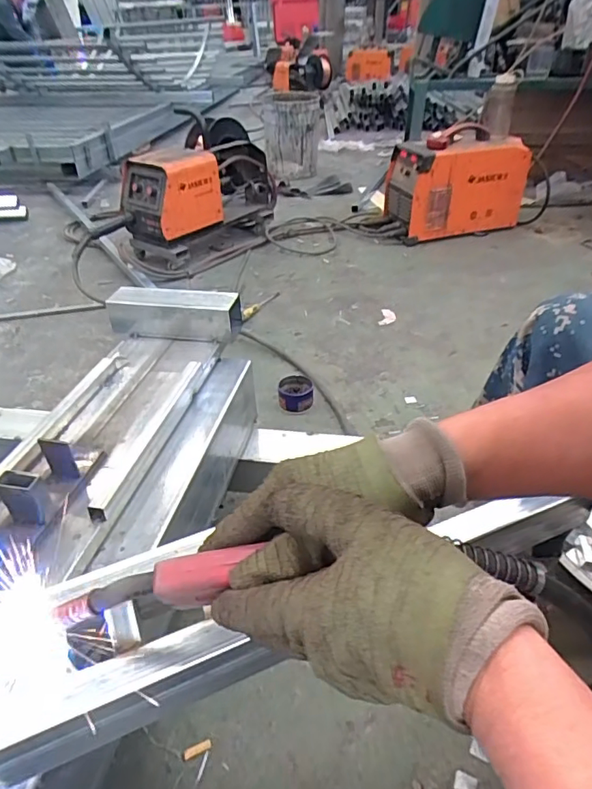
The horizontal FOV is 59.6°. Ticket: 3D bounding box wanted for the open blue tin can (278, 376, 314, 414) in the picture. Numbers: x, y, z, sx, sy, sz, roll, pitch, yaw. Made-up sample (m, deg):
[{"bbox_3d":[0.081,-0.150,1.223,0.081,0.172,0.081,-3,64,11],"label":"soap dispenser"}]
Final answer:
[{"bbox_3d":[0.000,-0.001,1.151,0.077,0.039,0.090,-1,38,-2],"label":"open blue tin can"}]

